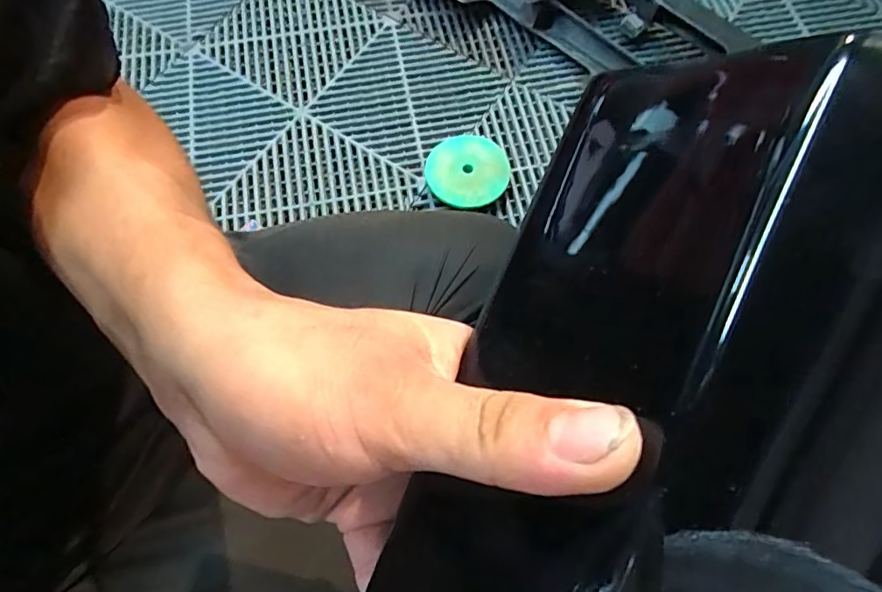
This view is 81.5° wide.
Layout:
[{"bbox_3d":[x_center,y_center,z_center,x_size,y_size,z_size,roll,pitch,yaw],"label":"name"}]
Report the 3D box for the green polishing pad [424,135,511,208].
[{"bbox_3d":[0.032,-0.152,0.613,0.109,0.012,0.102,28,69,28],"label":"green polishing pad"}]

